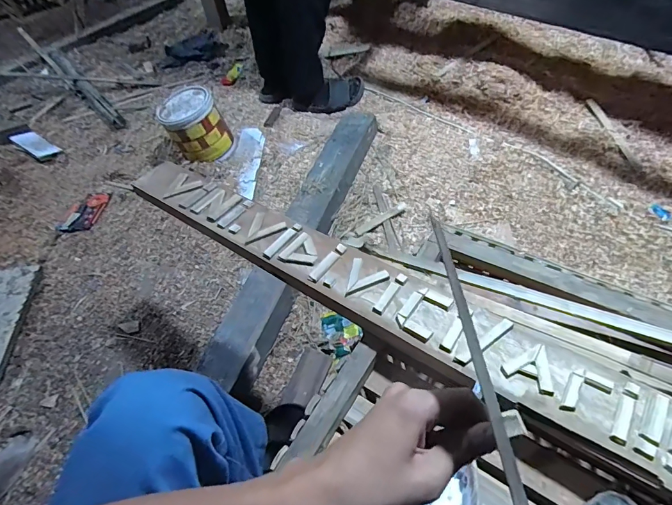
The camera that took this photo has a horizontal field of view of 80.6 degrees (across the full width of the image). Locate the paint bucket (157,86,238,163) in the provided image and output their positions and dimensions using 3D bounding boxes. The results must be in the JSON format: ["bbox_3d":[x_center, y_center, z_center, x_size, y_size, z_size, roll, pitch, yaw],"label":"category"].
[{"bbox_3d":[-0.458,-0.416,1.303,0.186,0.165,0.190,-3,53,4],"label":"paint bucket"}]

